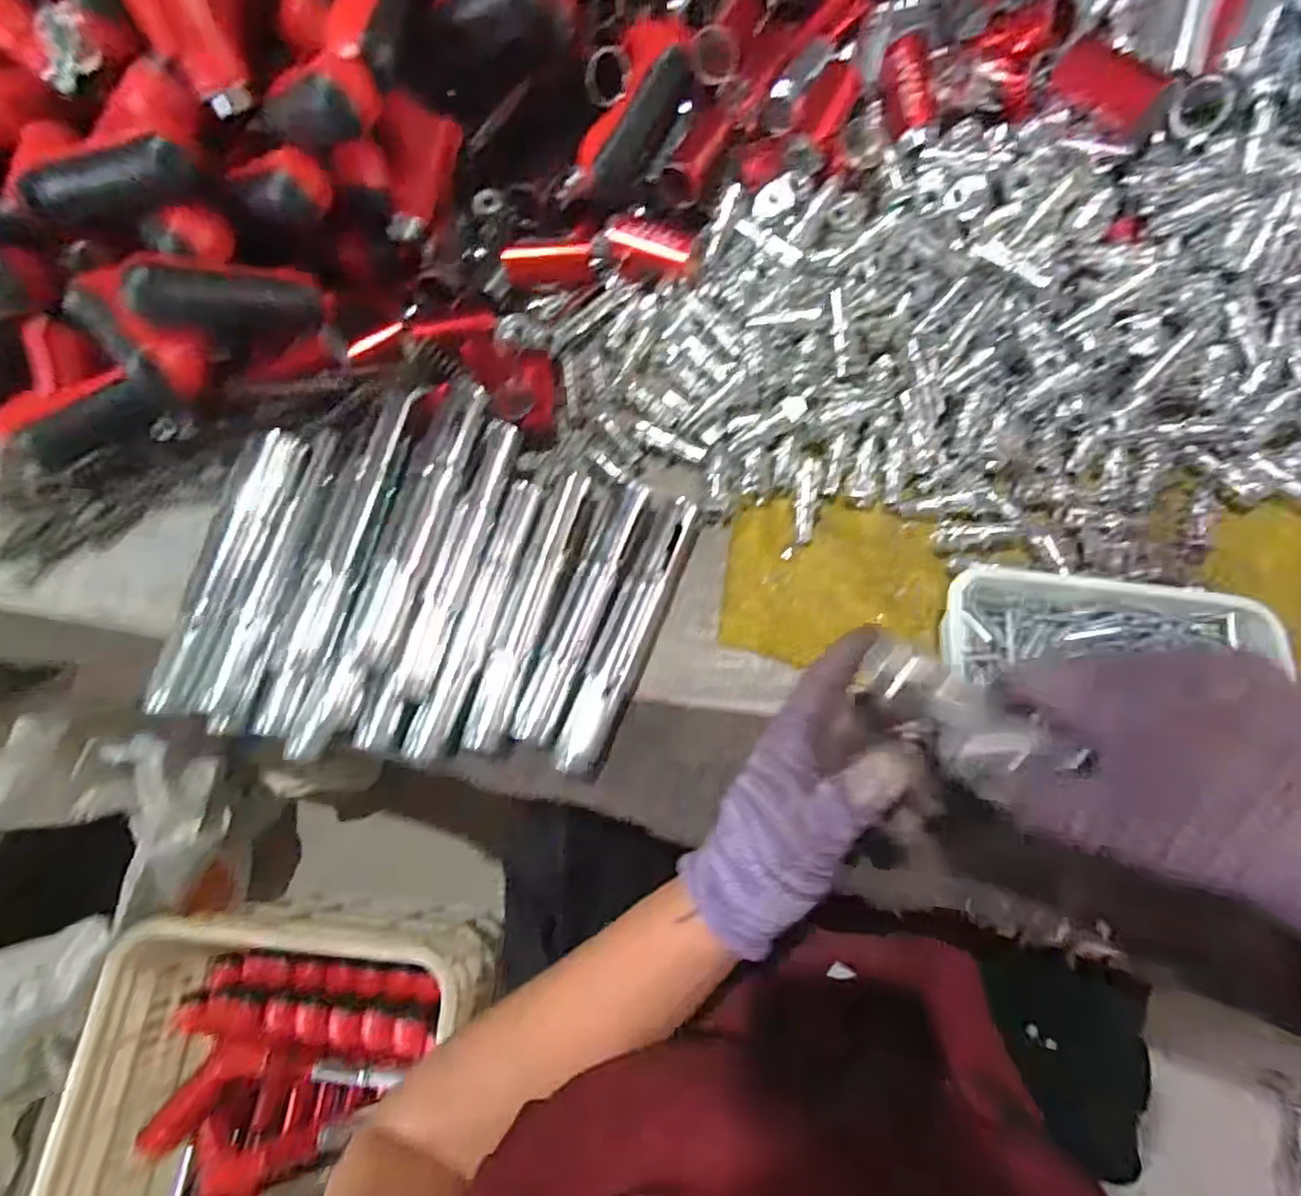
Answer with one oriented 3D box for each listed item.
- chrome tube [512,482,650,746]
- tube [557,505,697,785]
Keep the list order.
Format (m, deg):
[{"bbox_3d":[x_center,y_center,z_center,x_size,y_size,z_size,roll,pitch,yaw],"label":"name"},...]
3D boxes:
[{"bbox_3d":[-0.039,0.006,0.393,0.026,0.019,0.170,18,73,10],"label":"chrome tube"},{"bbox_3d":[-0.013,0.020,0.387,0.023,0.023,0.177,19,73,10],"label":"tube"}]

